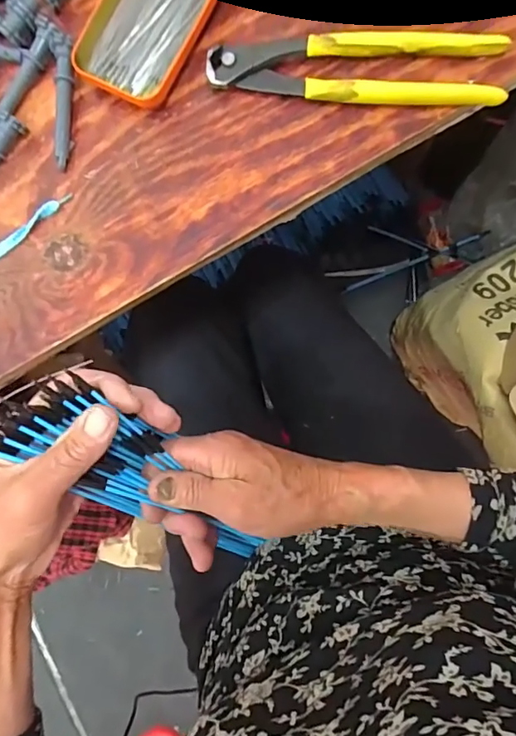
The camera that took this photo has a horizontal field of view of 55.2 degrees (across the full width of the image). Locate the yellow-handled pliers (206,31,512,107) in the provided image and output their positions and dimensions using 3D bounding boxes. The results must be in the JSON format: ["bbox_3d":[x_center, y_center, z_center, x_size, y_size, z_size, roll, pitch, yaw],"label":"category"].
[{"bbox_3d":[0.066,-0.209,0.343,0.199,0.016,0.049,5,85,8],"label":"yellow-handled pliers"}]

